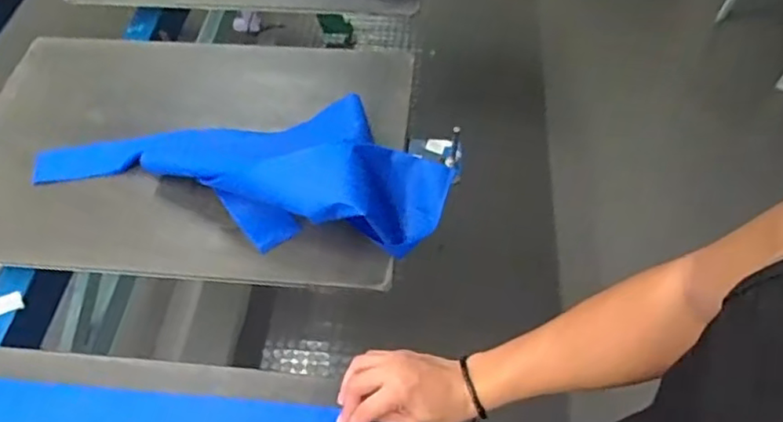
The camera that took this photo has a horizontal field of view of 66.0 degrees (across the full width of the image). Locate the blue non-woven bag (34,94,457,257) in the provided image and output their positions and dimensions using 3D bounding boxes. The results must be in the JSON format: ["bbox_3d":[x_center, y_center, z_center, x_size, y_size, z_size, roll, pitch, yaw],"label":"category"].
[{"bbox_3d":[-0.202,-0.075,0.749,0.551,0.107,0.189,5,55,4],"label":"blue non-woven bag"}]

